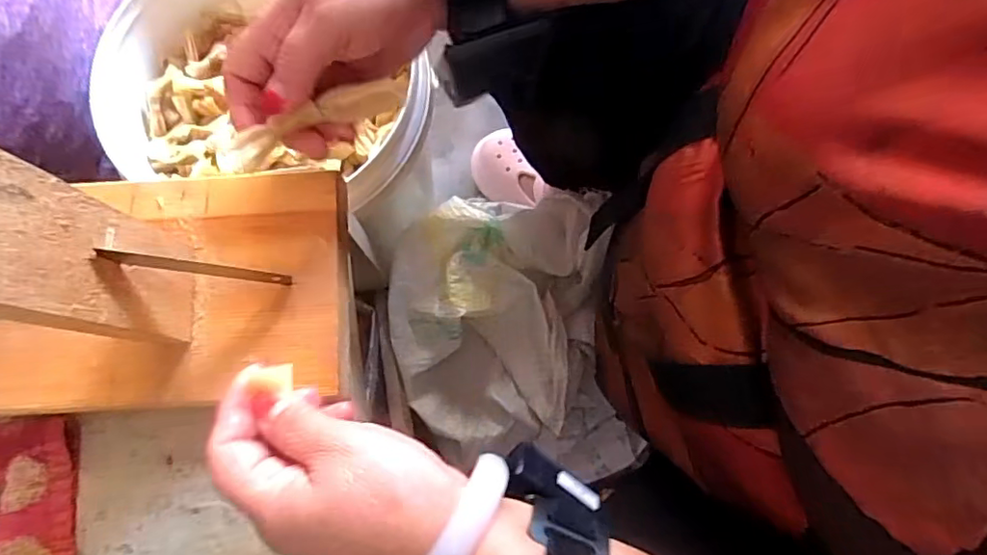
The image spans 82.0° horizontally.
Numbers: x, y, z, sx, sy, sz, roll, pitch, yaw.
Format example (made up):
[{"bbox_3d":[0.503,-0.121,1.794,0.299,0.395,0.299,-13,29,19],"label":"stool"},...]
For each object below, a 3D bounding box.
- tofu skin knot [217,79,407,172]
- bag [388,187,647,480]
[{"bbox_3d":[-0.099,-0.085,0.313,0.106,0.013,0.017,-24,78,-5],"label":"tofu skin knot"},{"bbox_3d":[0.014,0.072,0.589,0.229,0.148,0.287,-11,77,-3],"label":"bag"}]

